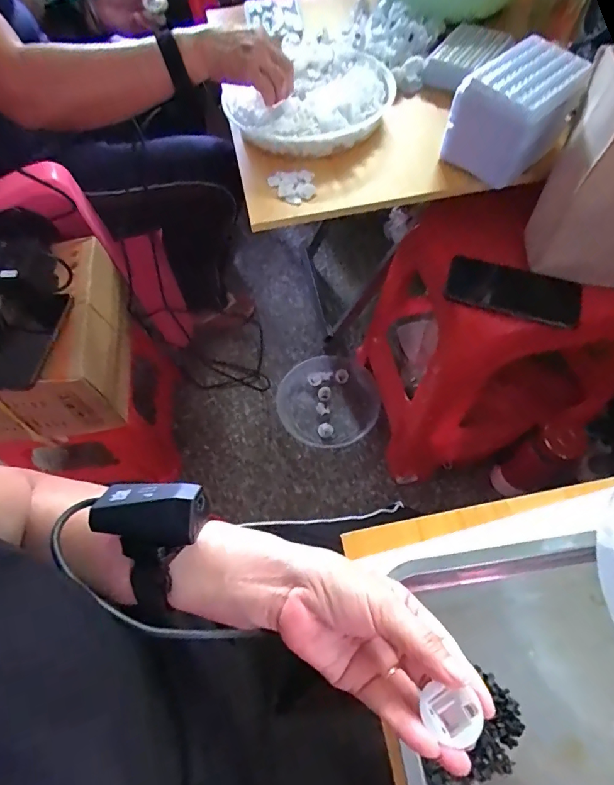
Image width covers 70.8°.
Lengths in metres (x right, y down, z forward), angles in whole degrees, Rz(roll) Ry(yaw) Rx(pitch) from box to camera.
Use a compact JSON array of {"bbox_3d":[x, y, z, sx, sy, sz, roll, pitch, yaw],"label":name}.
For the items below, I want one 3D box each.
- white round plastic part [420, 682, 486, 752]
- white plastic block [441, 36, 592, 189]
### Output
[{"bbox_3d":[0.085,0.189,0.254,0.031,0.018,0.028,4,63,5],"label":"white round plastic part"},{"bbox_3d":[0.278,-0.372,0.581,0.147,0.105,0.108,-37,67,-15],"label":"white plastic block"}]

